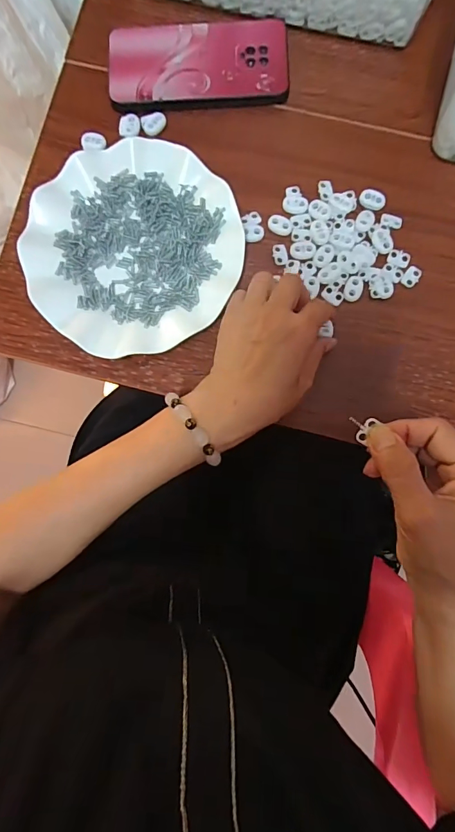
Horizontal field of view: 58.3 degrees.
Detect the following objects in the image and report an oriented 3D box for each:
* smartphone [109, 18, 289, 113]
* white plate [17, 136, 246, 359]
[{"bbox_3d":[-0.027,-0.326,0.377,0.161,0.012,0.080,-5,85,3],"label":"smartphone"},{"bbox_3d":[-0.080,-0.144,0.355,0.178,0.028,0.182,0,86,3],"label":"white plate"}]

